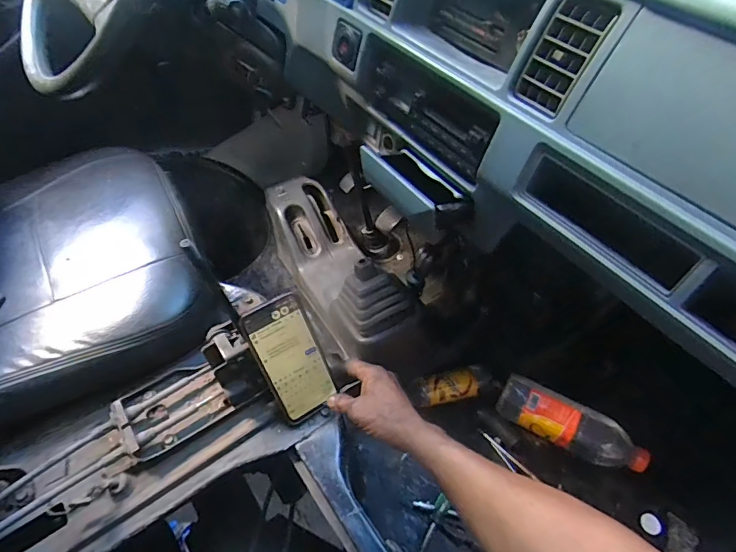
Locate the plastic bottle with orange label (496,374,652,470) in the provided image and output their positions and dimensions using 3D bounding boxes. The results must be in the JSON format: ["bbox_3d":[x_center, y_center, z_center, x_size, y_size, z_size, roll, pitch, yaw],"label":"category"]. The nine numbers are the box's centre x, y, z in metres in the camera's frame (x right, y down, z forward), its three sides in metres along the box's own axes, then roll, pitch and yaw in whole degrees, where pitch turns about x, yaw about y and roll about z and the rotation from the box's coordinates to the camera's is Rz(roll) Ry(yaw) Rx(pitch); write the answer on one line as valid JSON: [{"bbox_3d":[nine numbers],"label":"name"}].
[{"bbox_3d":[0.354,0.269,0.798,0.248,0.065,0.077,30,55,19],"label":"plastic bottle with orange label"}]

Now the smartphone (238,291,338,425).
[{"bbox_3d":[-0.096,0.106,0.571,0.077,0.162,0.013,-27,19,-23],"label":"smartphone"}]

